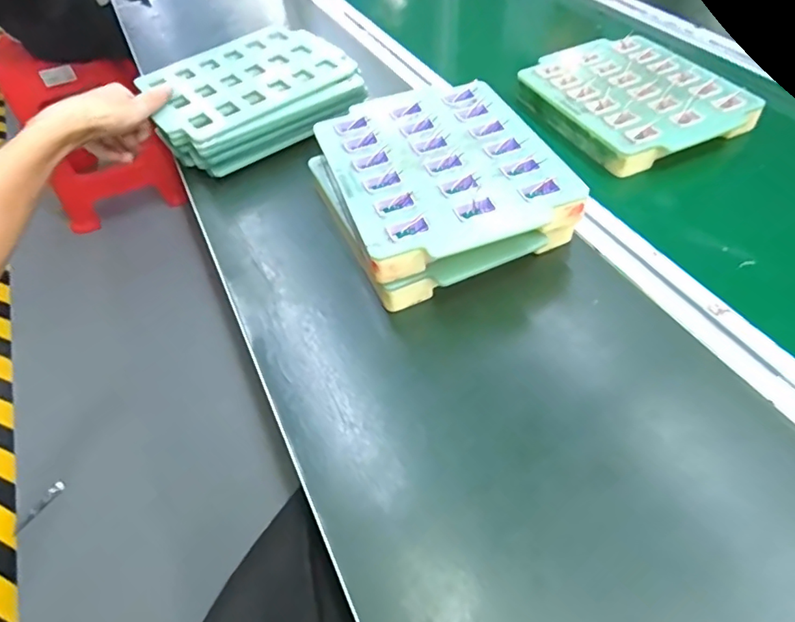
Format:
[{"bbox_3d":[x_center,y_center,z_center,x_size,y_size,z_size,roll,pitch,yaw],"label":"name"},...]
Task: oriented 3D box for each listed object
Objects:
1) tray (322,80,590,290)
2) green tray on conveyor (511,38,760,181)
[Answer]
[{"bbox_3d":[0.033,-0.125,0.455,0.174,0.034,0.212,-19,52,-9],"label":"tray"},{"bbox_3d":[0.261,-0.240,0.586,0.176,0.030,0.213,-24,53,-13],"label":"green tray on conveyor"}]

